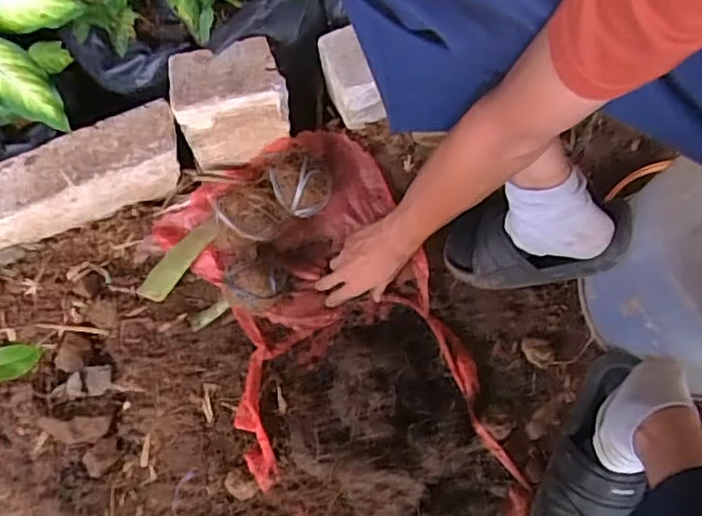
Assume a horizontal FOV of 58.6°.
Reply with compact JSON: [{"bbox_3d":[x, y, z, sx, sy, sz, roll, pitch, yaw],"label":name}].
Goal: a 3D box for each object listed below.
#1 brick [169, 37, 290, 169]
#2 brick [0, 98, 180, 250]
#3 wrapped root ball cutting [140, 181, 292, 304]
[{"bbox_3d":[-0.157,-0.208,0.834,0.139,0.115,0.119,-11,78,-3],"label":"brick"},{"bbox_3d":[-0.368,-0.101,0.831,0.301,0.118,0.077,-24,79,-6],"label":"brick"},{"bbox_3d":[-0.201,-0.025,0.859,0.239,0.070,0.091,-33,79,16],"label":"wrapped root ball cutting"}]

